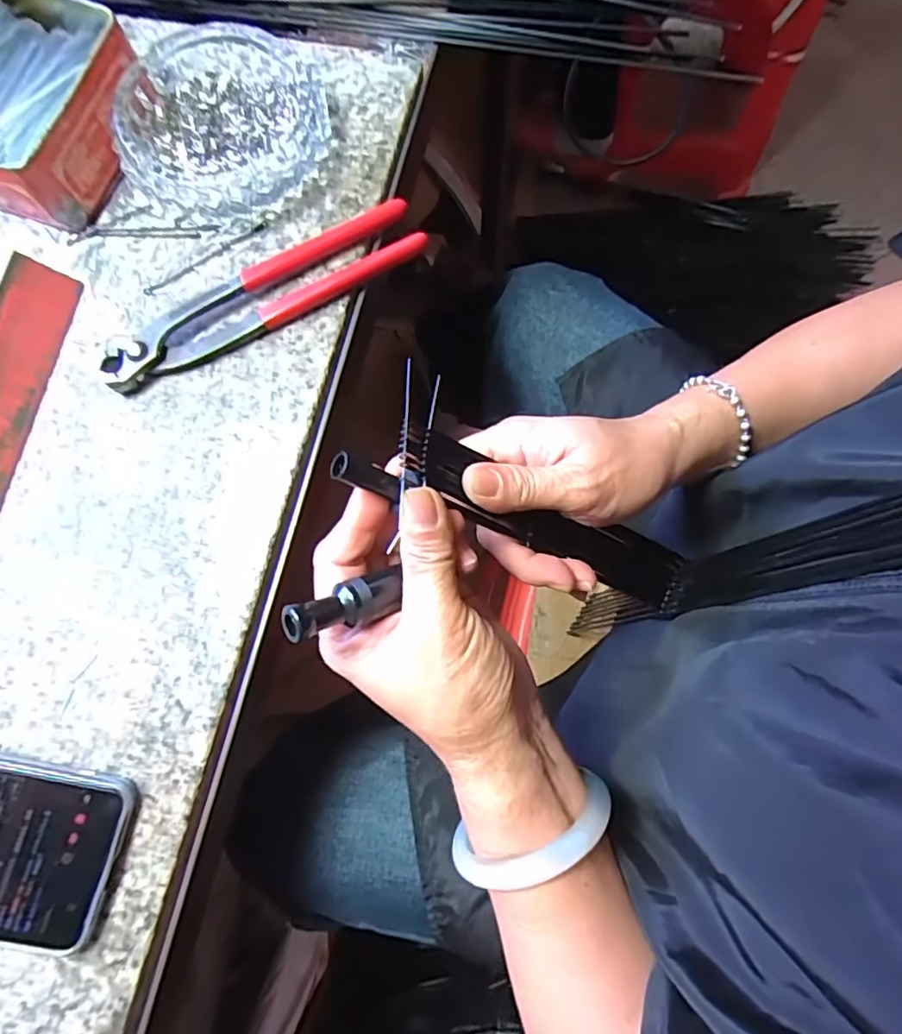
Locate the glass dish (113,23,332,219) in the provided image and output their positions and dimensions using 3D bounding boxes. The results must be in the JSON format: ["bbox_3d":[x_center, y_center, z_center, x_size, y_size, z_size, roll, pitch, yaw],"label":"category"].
[{"bbox_3d":[-0.137,-0.236,0.344,0.118,0.027,0.118,0,77,1],"label":"glass dish"}]

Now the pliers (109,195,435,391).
[{"bbox_3d":[-0.111,-0.132,0.331,0.193,0.017,0.047,-24,78,-4],"label":"pliers"}]

